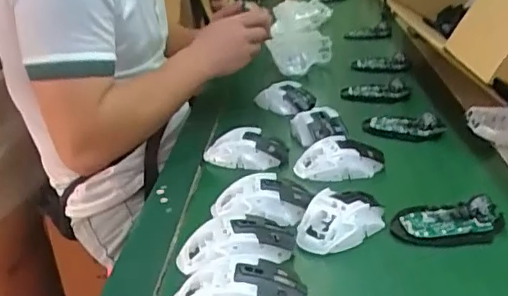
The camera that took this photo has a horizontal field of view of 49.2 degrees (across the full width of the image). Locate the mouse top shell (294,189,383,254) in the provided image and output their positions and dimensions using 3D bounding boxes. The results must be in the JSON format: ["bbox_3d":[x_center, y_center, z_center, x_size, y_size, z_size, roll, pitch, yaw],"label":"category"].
[{"bbox_3d":[0.091,0.073,0.585,0.107,0.035,0.063,-24,32,-38],"label":"mouse top shell"}]

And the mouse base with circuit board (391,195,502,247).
[{"bbox_3d":[0.203,0.075,0.578,0.113,0.025,0.060,-4,24,-1],"label":"mouse base with circuit board"}]

